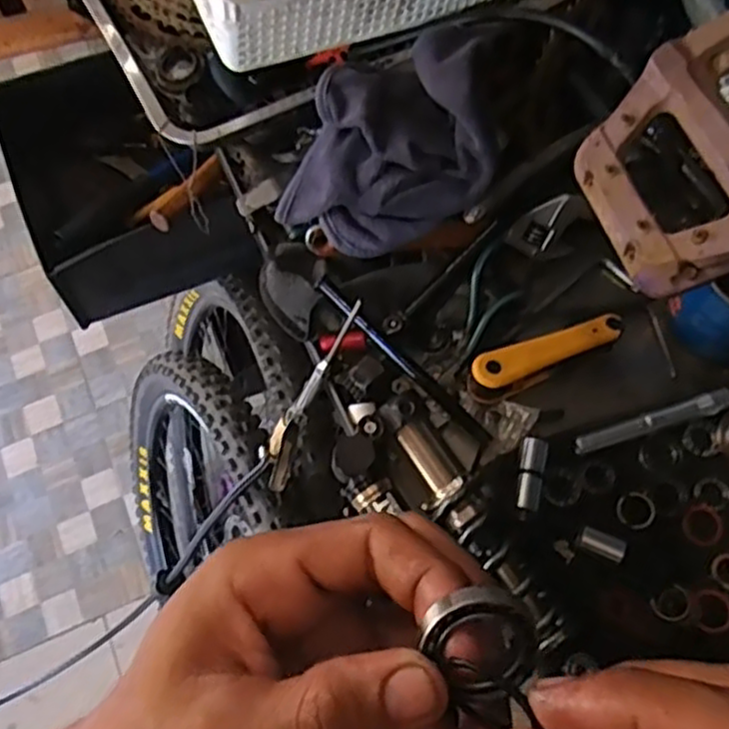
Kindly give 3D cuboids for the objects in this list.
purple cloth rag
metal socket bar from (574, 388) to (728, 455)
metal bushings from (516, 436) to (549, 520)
[{"bbox_3d":[0.014,-0.171,0.562,0.166,0.093,0.140,-6,66,-2],"label":"purple cloth rag"},{"bbox_3d":[0.226,0.045,0.564,0.130,0.012,0.017,-16,68,-6],"label":"metal socket bar"},{"bbox_3d":[0.125,0.084,0.543,0.020,0.014,0.062,16,54,6],"label":"metal bushings"}]

